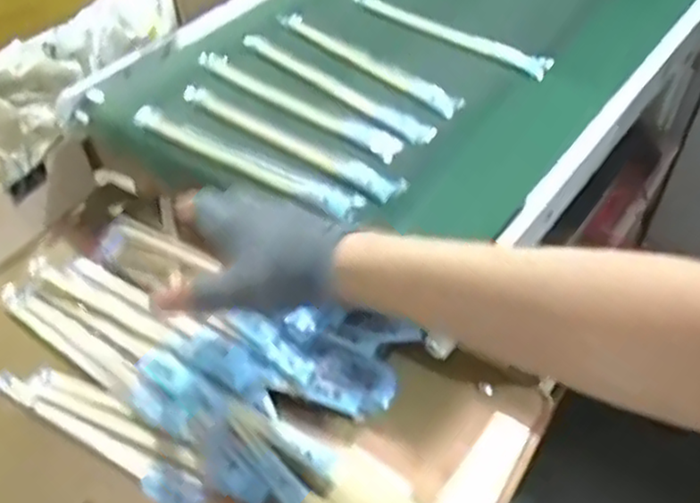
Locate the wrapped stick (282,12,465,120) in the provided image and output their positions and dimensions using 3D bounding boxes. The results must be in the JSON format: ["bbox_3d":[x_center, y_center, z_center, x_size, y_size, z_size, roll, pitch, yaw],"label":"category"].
[{"bbox_3d":[0.014,-0.186,0.691,0.225,0.014,0.023,32,55,27],"label":"wrapped stick"}]

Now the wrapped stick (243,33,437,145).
[{"bbox_3d":[-0.015,-0.157,0.668,0.236,0.013,0.025,34,57,29],"label":"wrapped stick"}]

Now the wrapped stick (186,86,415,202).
[{"bbox_3d":[-0.054,-0.098,0.613,0.230,0.011,0.024,28,54,25],"label":"wrapped stick"}]

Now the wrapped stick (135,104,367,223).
[{"bbox_3d":[-0.092,-0.078,0.594,0.228,0.012,0.031,23,52,21],"label":"wrapped stick"}]

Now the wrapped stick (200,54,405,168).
[{"bbox_3d":[-0.049,-0.137,0.654,0.227,0.012,0.026,29,54,25],"label":"wrapped stick"}]

